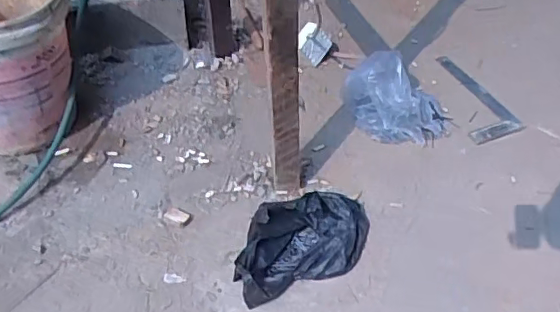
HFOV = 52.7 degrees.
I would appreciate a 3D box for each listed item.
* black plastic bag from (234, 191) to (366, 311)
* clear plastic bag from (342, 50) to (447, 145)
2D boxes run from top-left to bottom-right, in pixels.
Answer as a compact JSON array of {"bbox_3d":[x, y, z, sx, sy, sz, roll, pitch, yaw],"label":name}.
[{"bbox_3d":[0.045,0.173,1.160,0.317,0.071,0.182,-20,49,-20],"label":"black plastic bag"},{"bbox_3d":[0.292,-0.151,1.421,0.268,0.168,0.157,2,45,1],"label":"clear plastic bag"}]

